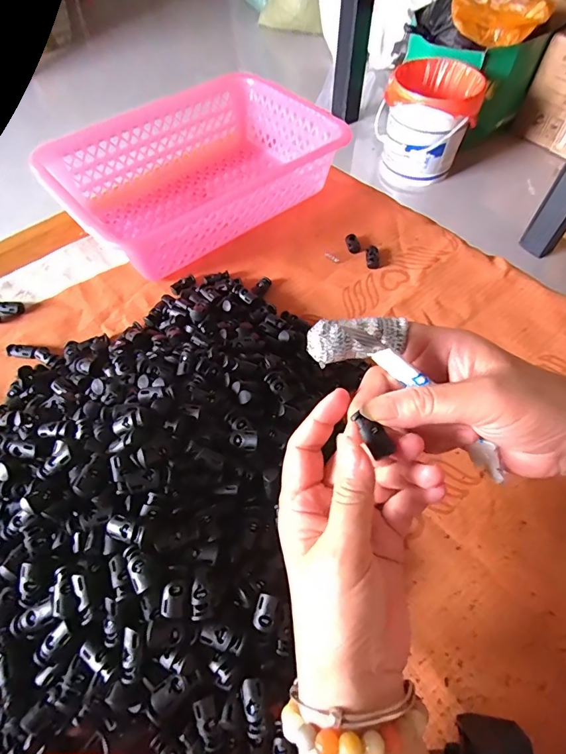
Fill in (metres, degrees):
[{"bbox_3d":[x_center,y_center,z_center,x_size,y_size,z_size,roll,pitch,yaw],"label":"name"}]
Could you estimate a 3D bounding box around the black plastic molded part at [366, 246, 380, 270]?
[{"bbox_3d":[0.099,-0.132,0.457,0.014,0.009,0.029,3,58,2],"label":"black plastic molded part"}]

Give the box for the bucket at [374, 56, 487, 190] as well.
[{"bbox_3d":[0.443,-0.782,1.324,0.286,0.306,0.219,18,60,11],"label":"bucket"}]

